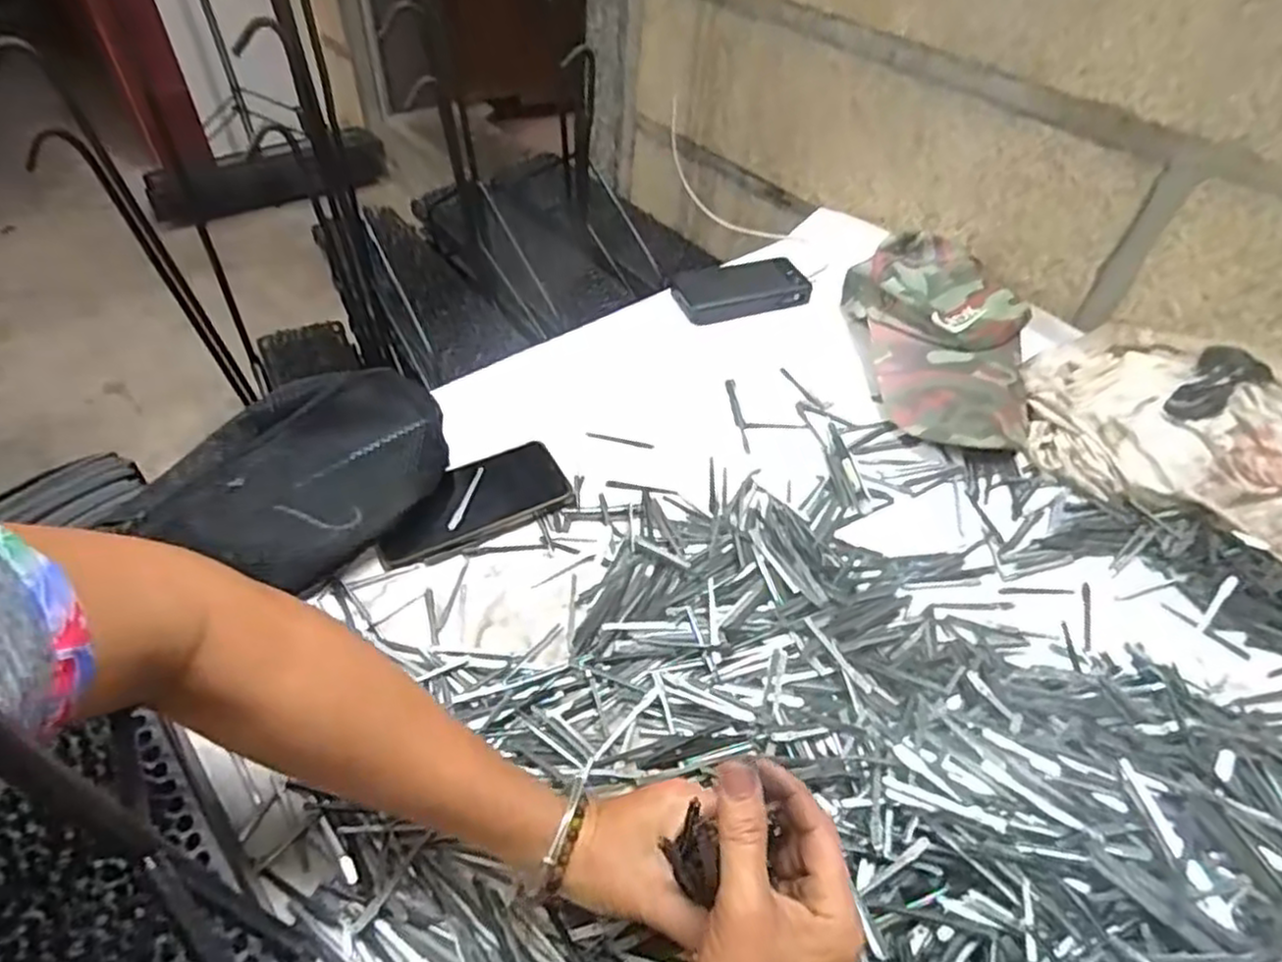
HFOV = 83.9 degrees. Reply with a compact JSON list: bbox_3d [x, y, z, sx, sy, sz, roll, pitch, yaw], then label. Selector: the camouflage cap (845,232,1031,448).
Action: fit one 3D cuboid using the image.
[{"bbox_3d":[0.315,-0.151,0.748,0.160,0.077,0.280,0,48,-4],"label":"camouflage cap"}]

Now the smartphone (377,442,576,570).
[{"bbox_3d":[-0.143,0.017,0.603,0.159,0.018,0.074,-20,53,-21],"label":"smartphone"}]

